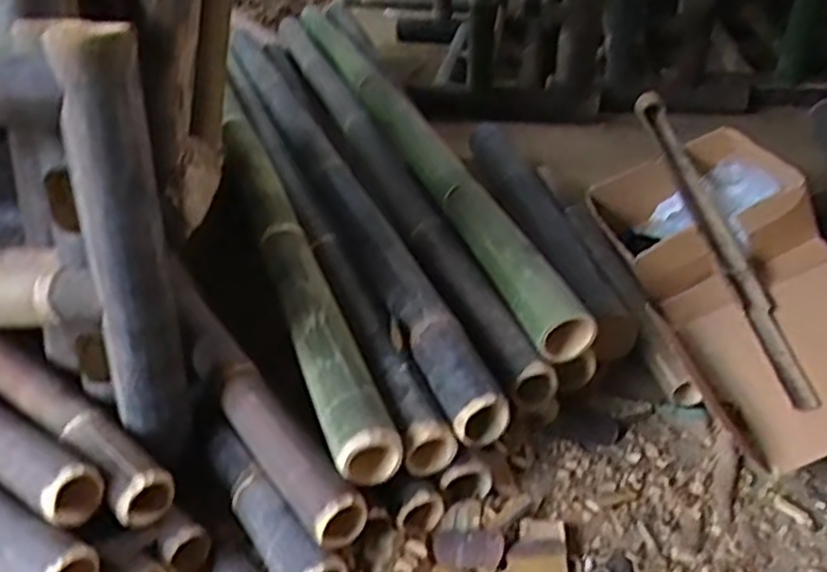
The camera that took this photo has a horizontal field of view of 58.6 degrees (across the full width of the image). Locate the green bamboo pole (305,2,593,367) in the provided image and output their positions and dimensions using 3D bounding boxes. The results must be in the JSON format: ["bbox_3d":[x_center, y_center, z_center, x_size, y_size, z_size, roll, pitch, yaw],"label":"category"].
[{"bbox_3d":[-0.038,-0.325,1.416,0.071,0.078,1.407,-10,35,-16],"label":"green bamboo pole"}]

